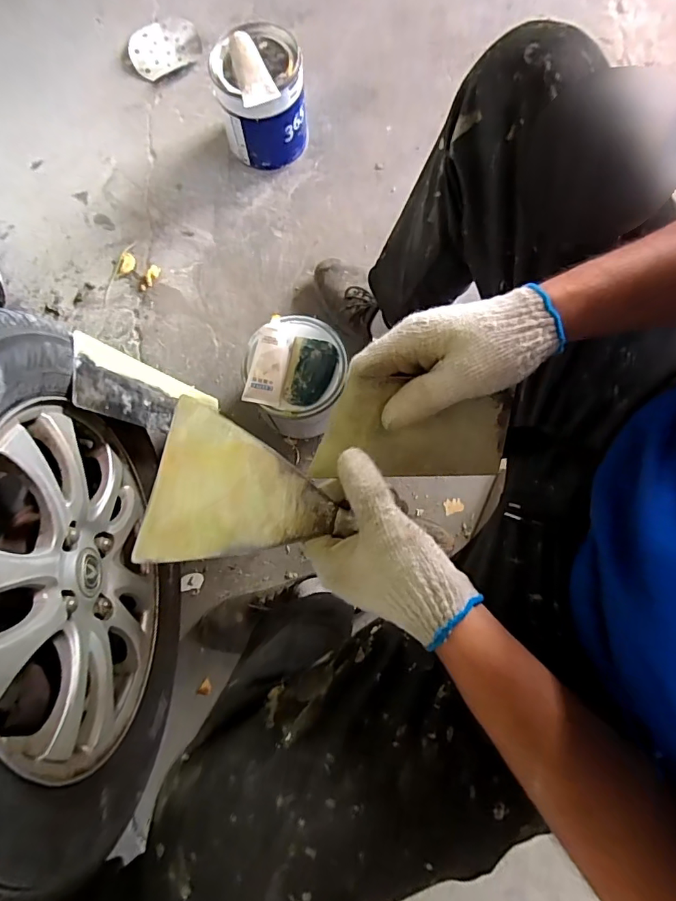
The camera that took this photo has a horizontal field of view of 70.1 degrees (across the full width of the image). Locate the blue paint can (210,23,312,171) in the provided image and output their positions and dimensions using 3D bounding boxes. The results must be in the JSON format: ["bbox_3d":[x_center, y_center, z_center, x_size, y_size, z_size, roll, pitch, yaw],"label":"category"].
[{"bbox_3d":[-0.133,-0.613,0.845,0.148,0.173,0.167,-13,79,-2],"label":"blue paint can"}]

